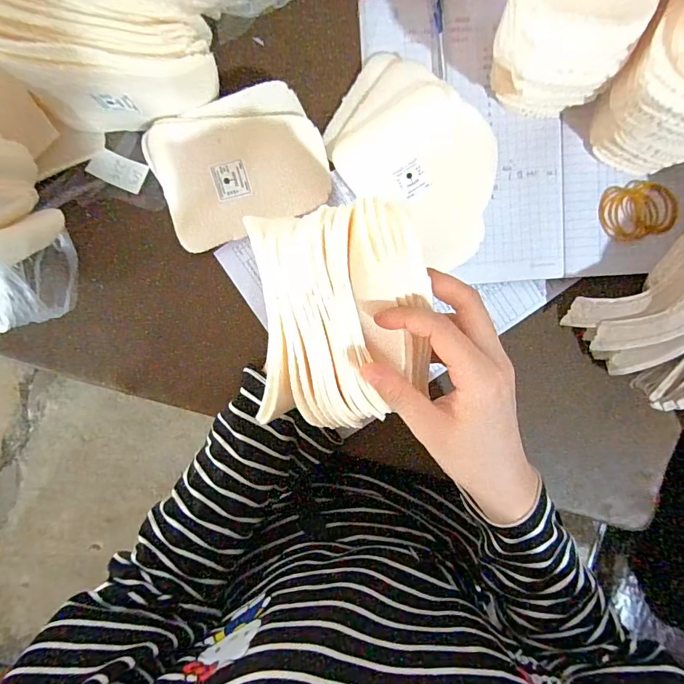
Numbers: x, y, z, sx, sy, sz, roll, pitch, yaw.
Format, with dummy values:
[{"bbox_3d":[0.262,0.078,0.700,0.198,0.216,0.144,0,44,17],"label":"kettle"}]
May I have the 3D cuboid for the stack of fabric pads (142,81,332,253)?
[{"bbox_3d":[-0.085,-0.148,0.349,0.140,0.027,0.100,-21,96,1],"label":"stack of fabric pads"}]

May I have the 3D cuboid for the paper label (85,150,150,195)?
[{"bbox_3d":[-0.194,-0.150,0.361,0.047,0.006,0.028,24,79,-5],"label":"paper label"}]

